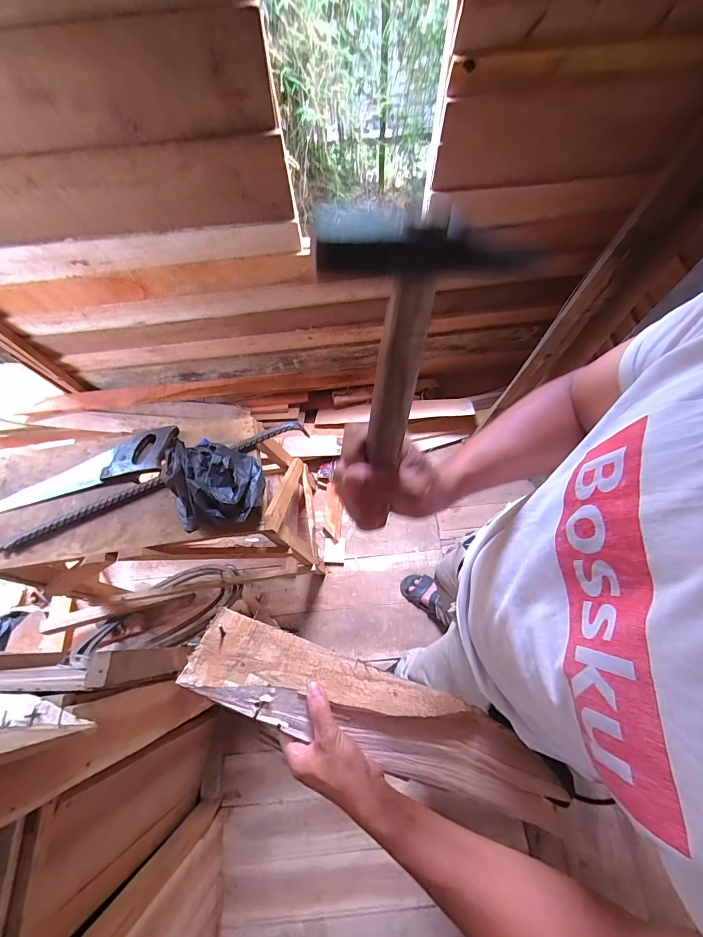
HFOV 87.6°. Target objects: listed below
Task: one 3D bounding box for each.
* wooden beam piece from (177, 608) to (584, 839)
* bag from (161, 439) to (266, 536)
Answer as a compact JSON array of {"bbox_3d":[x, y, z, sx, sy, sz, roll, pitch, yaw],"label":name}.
[{"bbox_3d":[0.032,0.292,0.433,0.455,0.033,0.095,21,71,2],"label":"wooden beam piece"},{"bbox_3d":[-0.294,0.029,0.775,0.188,0.139,0.192,-1,69,2],"label":"bag"}]

